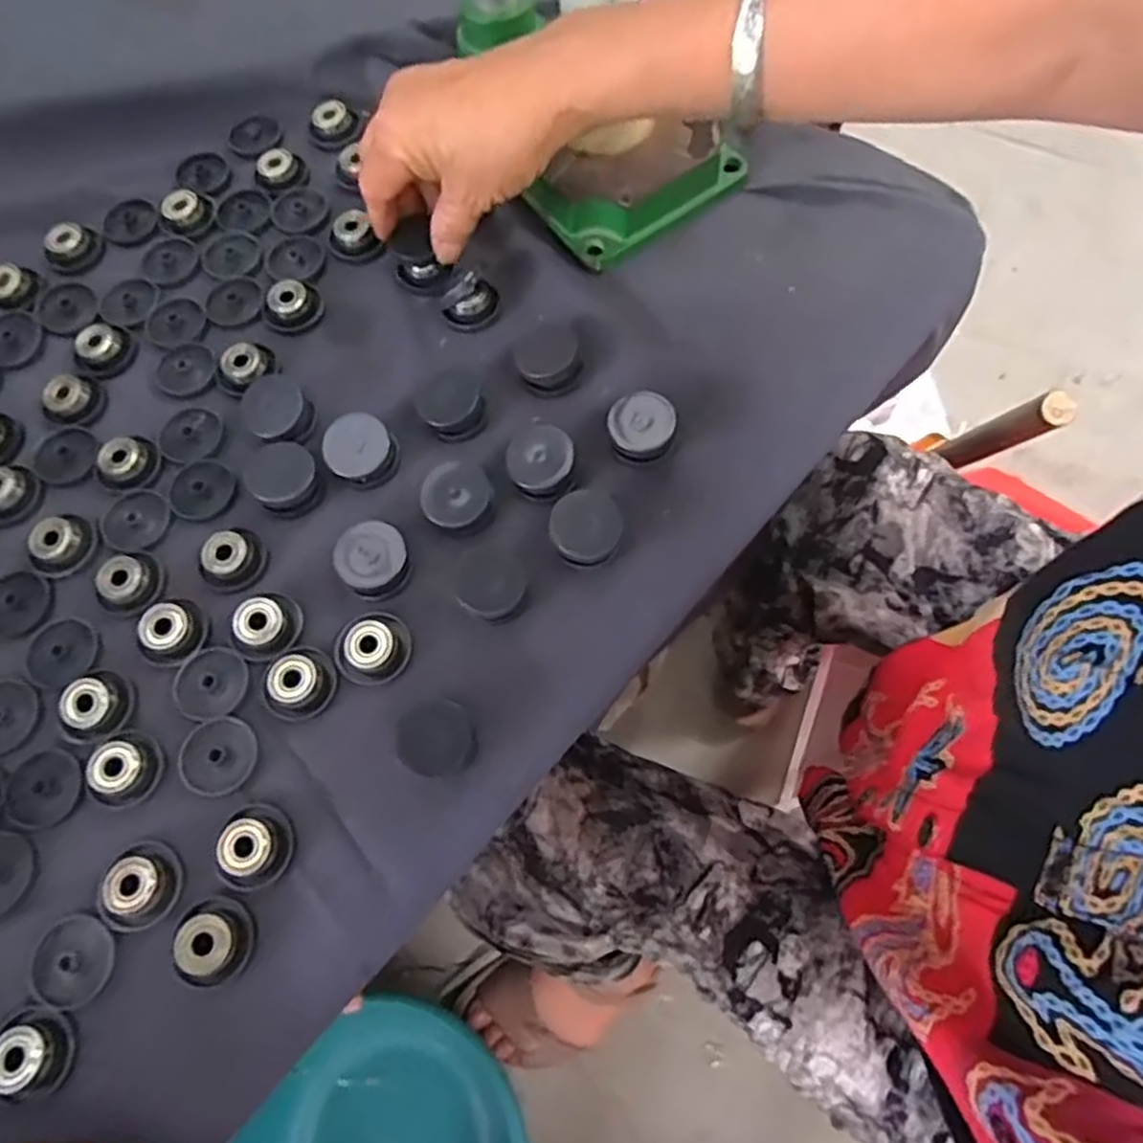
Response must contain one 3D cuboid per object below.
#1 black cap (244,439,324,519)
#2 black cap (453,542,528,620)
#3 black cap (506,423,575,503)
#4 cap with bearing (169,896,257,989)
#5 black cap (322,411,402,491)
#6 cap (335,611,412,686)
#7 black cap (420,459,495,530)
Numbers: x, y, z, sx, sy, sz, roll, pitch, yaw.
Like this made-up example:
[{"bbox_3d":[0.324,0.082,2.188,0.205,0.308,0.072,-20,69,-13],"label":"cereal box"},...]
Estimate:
[{"bbox_3d":[-0.143,-0.047,0.381,0.032,0.019,0.035,-1,67,2],"label":"black cap"},{"bbox_3d":[-0.037,0.006,0.356,0.033,0.016,0.037,-24,68,-7],"label":"black cap"},{"bbox_3d":[-0.016,-0.054,0.376,0.032,0.019,0.033,-1,67,2],"label":"black cap"},{"bbox_3d":[-0.144,0.148,0.308,0.029,0.011,0.032,-13,67,-3],"label":"cap with bearing"},{"bbox_3d":[-0.104,-0.060,0.380,0.030,0.020,0.032,-1,67,2],"label":"black cap"},{"bbox_3d":[-0.092,0.034,0.351,0.034,0.011,0.033,-1,67,2],"label":"cap"},{"bbox_3d":[-0.055,-0.035,0.373,0.034,0.015,0.037,-1,67,2],"label":"black cap"}]

